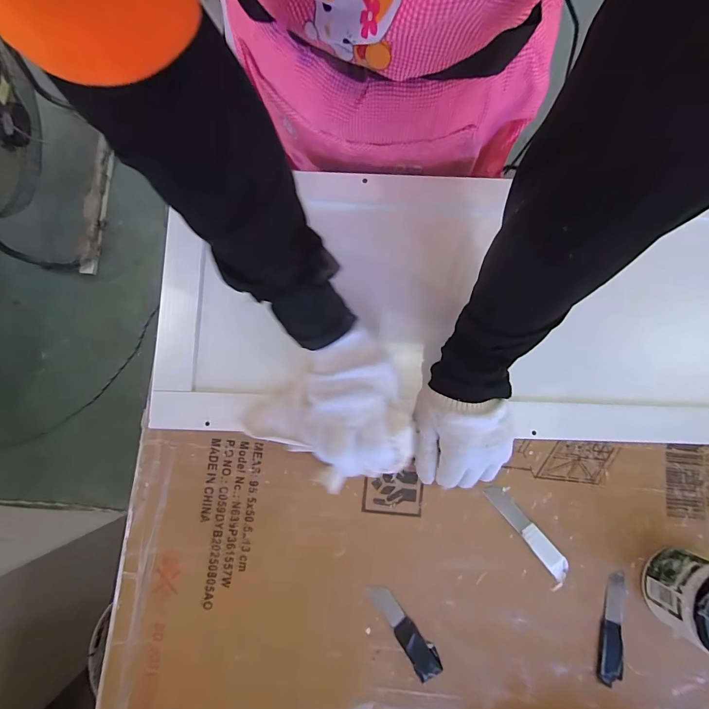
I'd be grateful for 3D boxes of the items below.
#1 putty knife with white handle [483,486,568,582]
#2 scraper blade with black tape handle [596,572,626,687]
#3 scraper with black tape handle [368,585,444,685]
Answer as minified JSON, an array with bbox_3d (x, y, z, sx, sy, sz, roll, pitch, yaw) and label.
[{"bbox_3d":[0.185,0.188,0.399,0.020,0.006,0.115,-39,83,-7],"label":"putty knife with white handle"},{"bbox_3d":[0.268,0.283,0.384,0.022,0.004,0.104,13,80,2],"label":"scraper blade with black tape handle"},{"bbox_3d":[0.052,0.278,0.378,0.026,0.004,0.098,-33,82,-6],"label":"scraper with black tape handle"}]

